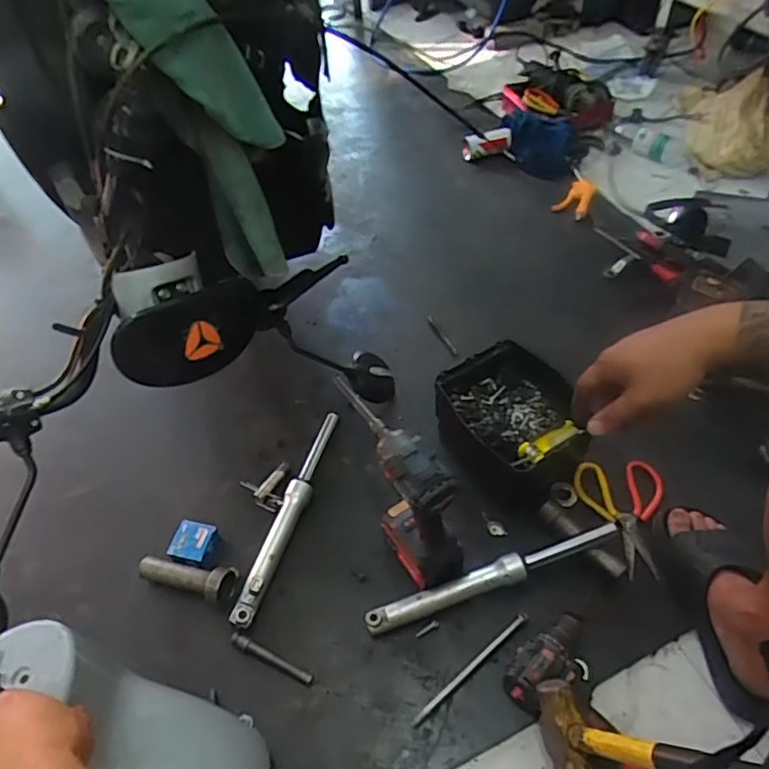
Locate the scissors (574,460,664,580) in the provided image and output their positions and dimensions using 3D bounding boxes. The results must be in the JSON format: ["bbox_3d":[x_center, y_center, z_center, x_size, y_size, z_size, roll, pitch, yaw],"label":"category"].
[{"bbox_3d":[0.388,0.209,0.939,0.137,0.020,0.203,0,50,5],"label":"scissors"}]

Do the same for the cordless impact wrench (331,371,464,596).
[{"bbox_3d":[0.020,0.137,0.867,0.084,0.264,0.252,-23,52,-13],"label":"cordless impact wrench"}]

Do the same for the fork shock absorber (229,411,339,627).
[{"bbox_3d":[-0.154,0.207,0.972,0.042,0.035,0.378,12,54,16],"label":"fork shock absorber"}]

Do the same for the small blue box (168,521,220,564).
[{"bbox_3d":[-0.306,0.256,0.948,0.067,0.035,0.064,9,53,13],"label":"small blue box"}]

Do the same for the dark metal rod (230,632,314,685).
[{"bbox_3d":[-0.161,0.388,0.837,0.132,0.013,0.020,17,55,18],"label":"dark metal rod"}]

